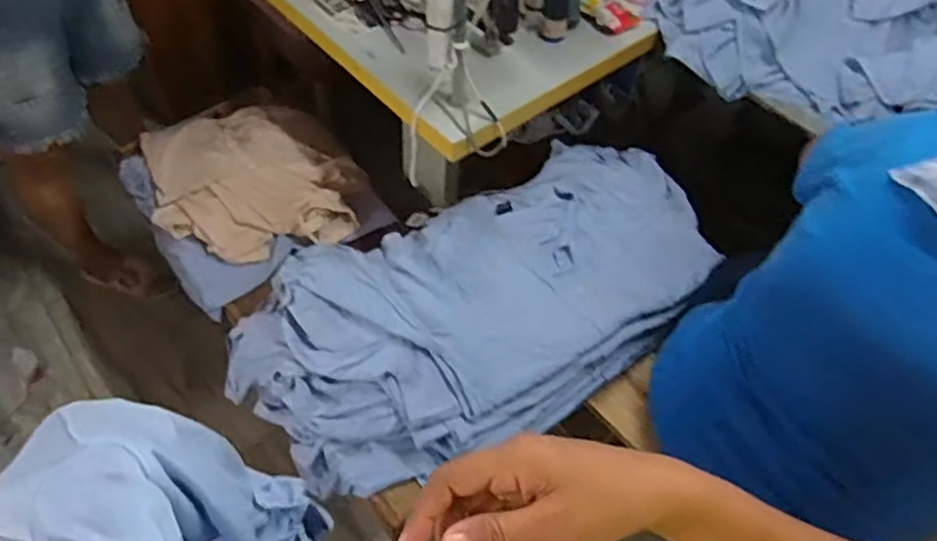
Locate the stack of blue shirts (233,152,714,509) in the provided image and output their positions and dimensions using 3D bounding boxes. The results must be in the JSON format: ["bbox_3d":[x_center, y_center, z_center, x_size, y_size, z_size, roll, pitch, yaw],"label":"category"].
[{"bbox_3d":[0.031,0.075,1.030,0.720,0.169,0.383,-23,59,-18],"label":"stack of blue shirts"}]

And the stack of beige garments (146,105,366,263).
[{"bbox_3d":[-0.388,-0.179,1.224,0.366,0.060,0.423,-17,57,-15],"label":"stack of beige garments"}]

